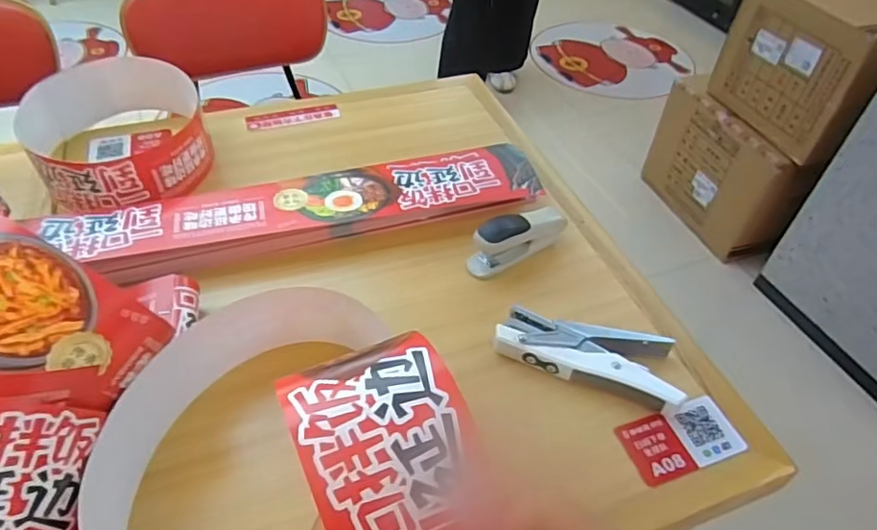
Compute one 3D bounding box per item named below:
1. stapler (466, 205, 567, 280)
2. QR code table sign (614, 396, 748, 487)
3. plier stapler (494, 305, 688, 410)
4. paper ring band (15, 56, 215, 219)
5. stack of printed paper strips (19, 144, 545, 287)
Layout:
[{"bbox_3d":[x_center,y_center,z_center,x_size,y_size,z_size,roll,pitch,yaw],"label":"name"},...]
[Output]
[{"bbox_3d":[0.087,-0.030,0.617,0.120,0.046,0.041,-21,51,-20],"label":"stapler"},{"bbox_3d":[0.208,0.149,0.483,0.098,0.007,0.054,-14,53,-15],"label":"QR code table sign"},{"bbox_3d":[0.138,0.081,0.528,0.160,0.032,0.069,16,48,12],"label":"plier stapler"},{"bbox_3d":[-0.392,-0.159,0.695,0.199,0.081,0.262,-22,52,-21],"label":"paper ring band"},{"bbox_3d":[-0.142,-0.059,0.628,0.525,0.032,0.128,-10,51,-12],"label":"stack of printed paper strips"}]

